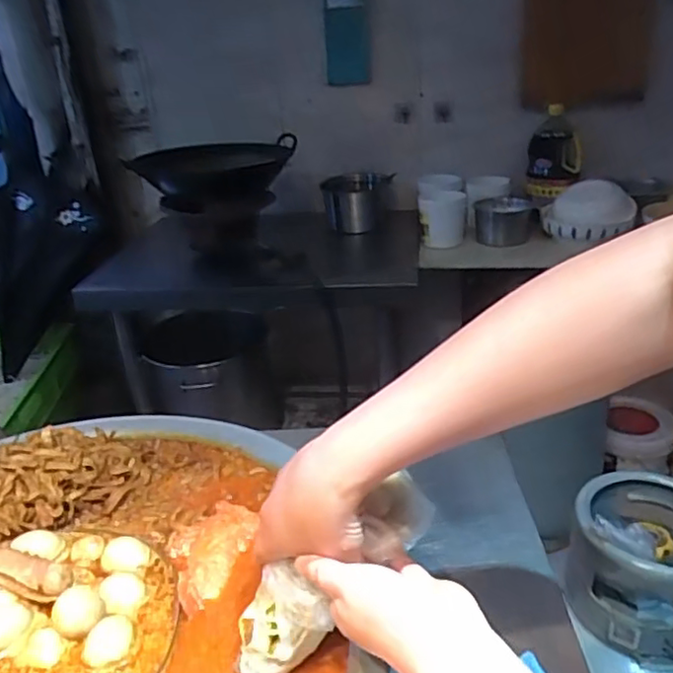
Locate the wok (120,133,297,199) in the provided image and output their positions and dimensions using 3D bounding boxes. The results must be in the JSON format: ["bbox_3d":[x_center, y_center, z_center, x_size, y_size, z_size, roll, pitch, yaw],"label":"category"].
[{"bbox_3d":[-0.311,-0.438,1.658,0.405,0.097,0.364,-3,27,-1],"label":"wok"}]

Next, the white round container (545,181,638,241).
[{"bbox_3d":[0.643,-0.310,1.599,0.198,0.117,0.214,6,28,18],"label":"white round container"}]

